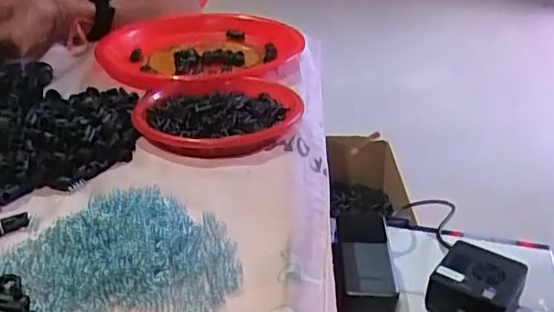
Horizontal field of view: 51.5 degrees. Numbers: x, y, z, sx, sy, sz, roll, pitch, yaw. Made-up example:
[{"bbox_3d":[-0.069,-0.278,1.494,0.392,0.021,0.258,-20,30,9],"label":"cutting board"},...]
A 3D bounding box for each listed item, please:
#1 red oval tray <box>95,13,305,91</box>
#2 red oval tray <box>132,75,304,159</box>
[{"bbox_3d":[-0.102,-0.133,0.762,0.258,0.047,0.246,-1,30,-2],"label":"red oval tray"},{"bbox_3d":[-0.055,-0.049,0.583,0.155,0.027,0.167,4,30,7],"label":"red oval tray"}]

